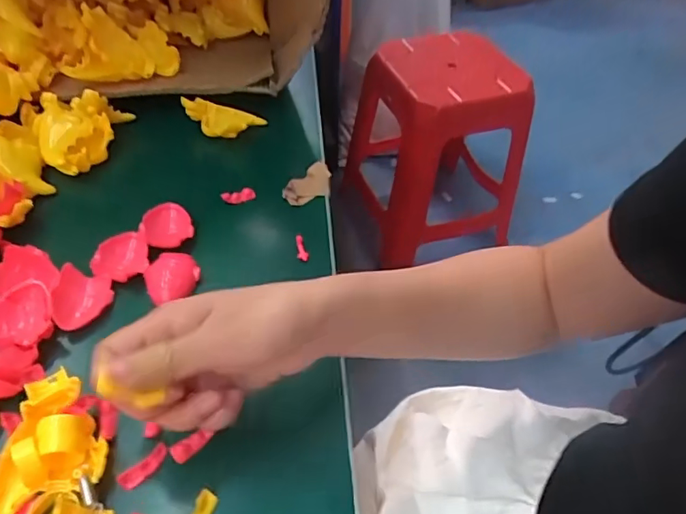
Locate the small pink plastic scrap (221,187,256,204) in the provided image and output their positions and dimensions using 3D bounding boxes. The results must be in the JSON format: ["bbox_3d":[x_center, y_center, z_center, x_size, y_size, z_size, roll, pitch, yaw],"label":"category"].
[{"bbox_3d":[-0.089,-0.052,0.441,0.030,0.010,0.008,-13,50,-30],"label":"small pink plastic scrap"}]

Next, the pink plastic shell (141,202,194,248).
[{"bbox_3d":[-0.138,-0.024,0.405,0.035,0.013,0.041,-20,53,-18],"label":"pink plastic shell"}]

